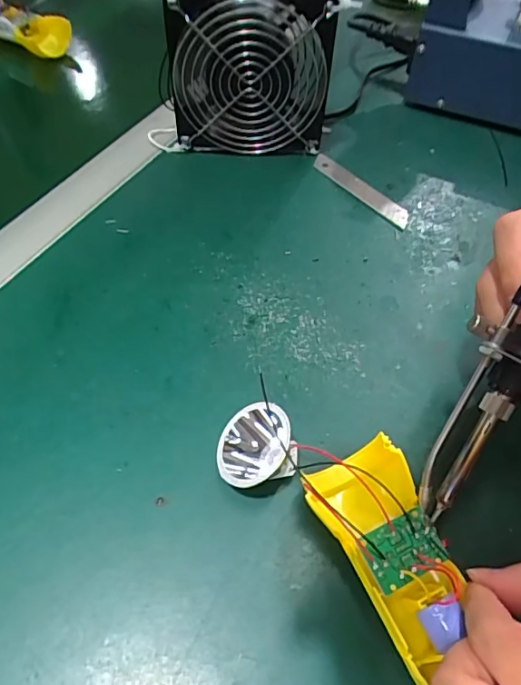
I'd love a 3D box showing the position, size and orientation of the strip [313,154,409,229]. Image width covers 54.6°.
[{"bbox_3d":[0.084,-0.126,0.413,0.019,0.005,0.098,-38,65,-18],"label":"strip"}]

